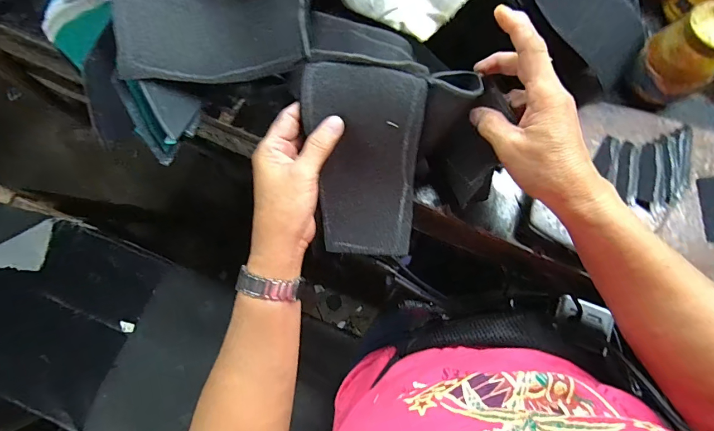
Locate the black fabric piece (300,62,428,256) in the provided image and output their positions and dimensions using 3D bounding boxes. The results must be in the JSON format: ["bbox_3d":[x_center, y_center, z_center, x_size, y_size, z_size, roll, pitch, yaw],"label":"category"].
[{"bbox_3d":[0.005,-0.045,0.345,0.098,0.018,0.169,3,115,7],"label":"black fabric piece"}]

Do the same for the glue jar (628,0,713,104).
[{"bbox_3d":[0.333,-0.162,0.383,0.065,0.071,0.065,-30,77,-7],"label":"glue jar"}]

